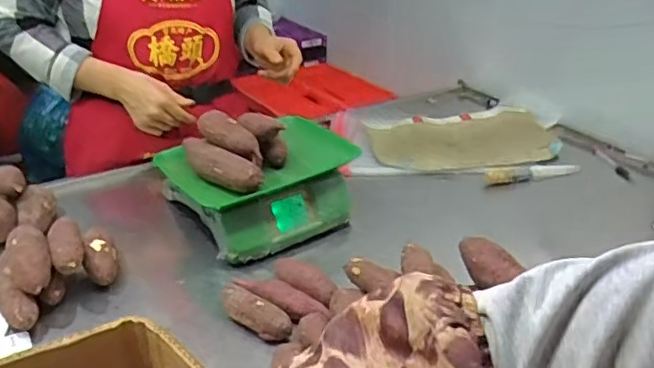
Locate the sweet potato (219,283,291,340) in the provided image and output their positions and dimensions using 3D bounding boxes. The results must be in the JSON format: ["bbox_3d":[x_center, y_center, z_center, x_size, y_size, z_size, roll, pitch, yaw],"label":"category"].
[{"bbox_3d":[-0.096,0.172,0.780,0.112,0.037,0.045,23,39,39],"label":"sweet potato"}]

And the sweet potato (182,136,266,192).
[{"bbox_3d":[-0.173,-0.035,0.922,0.180,0.046,0.053,23,39,39],"label":"sweet potato"}]

